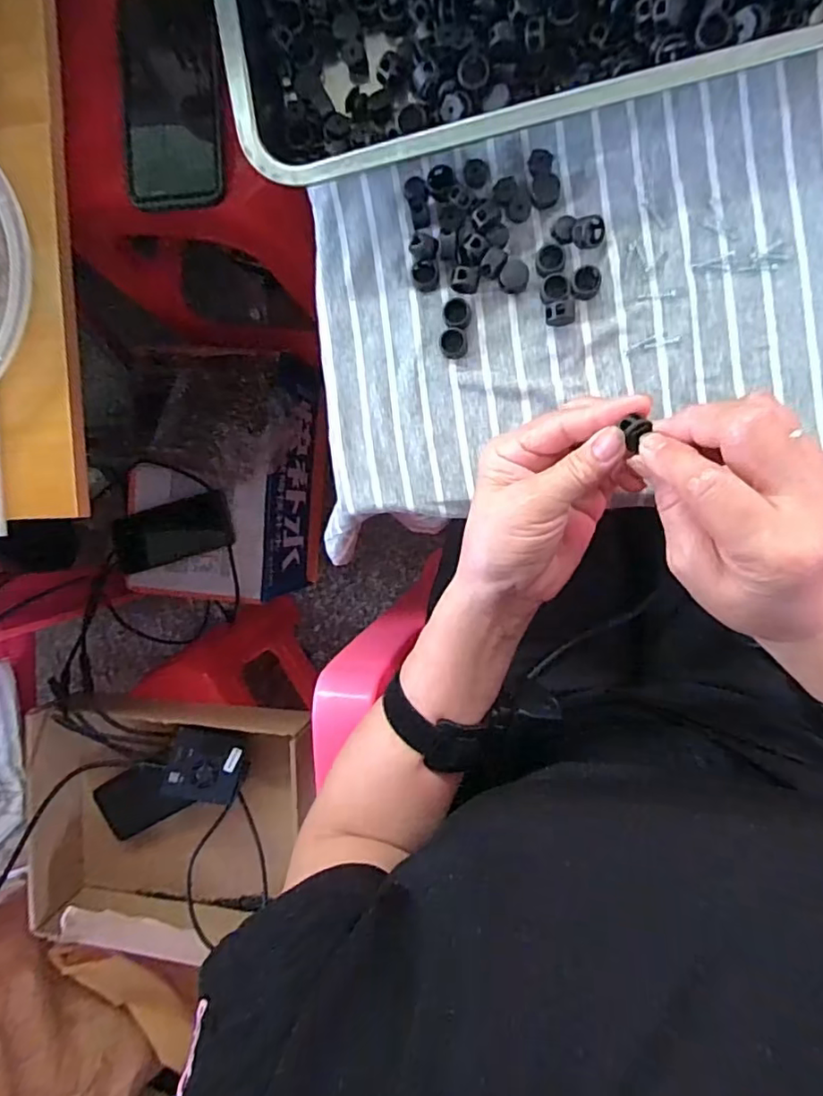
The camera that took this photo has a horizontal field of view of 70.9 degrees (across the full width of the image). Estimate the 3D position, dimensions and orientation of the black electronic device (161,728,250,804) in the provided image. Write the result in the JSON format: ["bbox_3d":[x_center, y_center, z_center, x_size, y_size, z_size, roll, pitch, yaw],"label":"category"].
[{"bbox_3d":[-0.224,0.244,0.644,0.089,0.021,0.076,20,75,-32],"label":"black electronic device"}]

